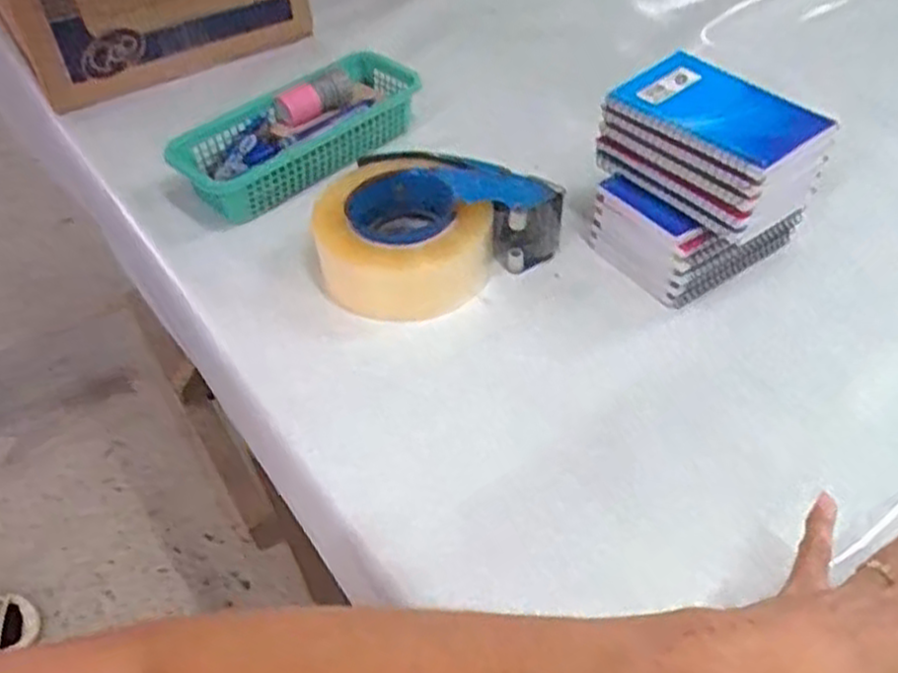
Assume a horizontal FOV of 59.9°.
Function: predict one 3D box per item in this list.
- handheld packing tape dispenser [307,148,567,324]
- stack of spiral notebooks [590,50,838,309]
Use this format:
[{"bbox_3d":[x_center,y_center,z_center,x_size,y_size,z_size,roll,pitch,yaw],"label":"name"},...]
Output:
[{"bbox_3d":[-0.017,-0.088,0.590,0.177,0.061,0.124,-25,51,-20],"label":"handheld packing tape dispenser"},{"bbox_3d":[0.185,-0.115,0.566,0.124,0.120,0.125,-30,53,-23],"label":"stack of spiral notebooks"}]

